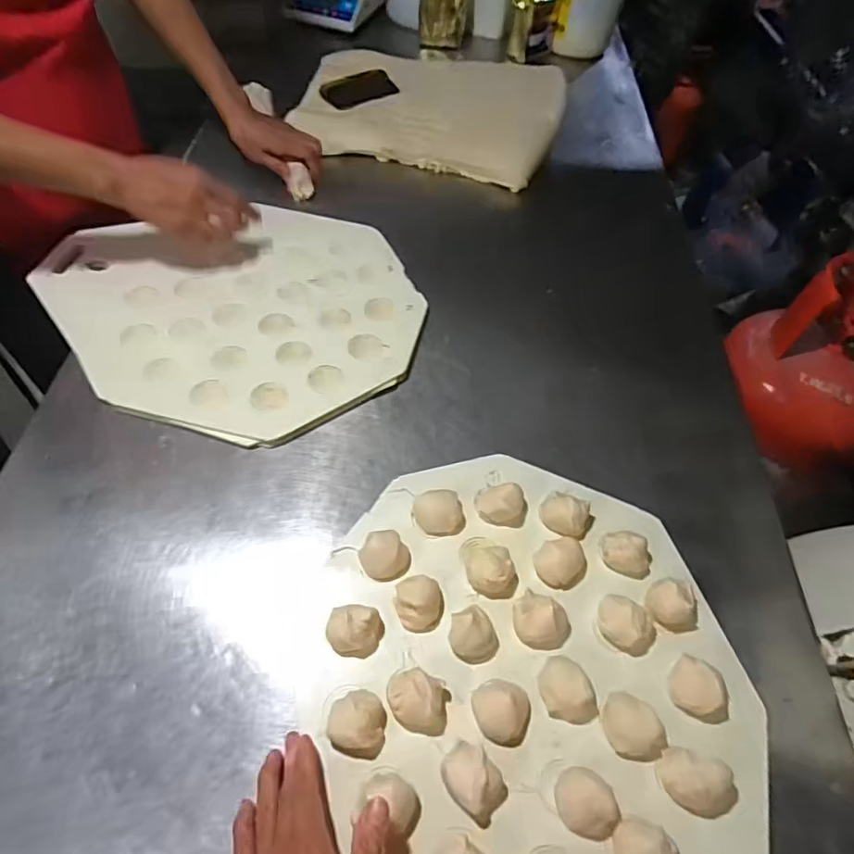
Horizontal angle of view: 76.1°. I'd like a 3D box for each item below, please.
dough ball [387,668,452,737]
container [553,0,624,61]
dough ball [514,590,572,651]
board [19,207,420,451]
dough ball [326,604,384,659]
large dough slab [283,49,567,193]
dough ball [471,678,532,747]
[{"bbox_3d":[-0.007,0.231,0.461,0.053,0.031,0.045,13,57,5],"label":"dough ball"},{"bbox_3d":[0.357,-0.929,1.225,0.148,0.134,0.142,14,55,5],"label":"container"},{"bbox_3d":[0.105,0.177,0.501,0.045,0.028,0.053,-39,67,-24],"label":"dough ball"},{"bbox_3d":[-0.242,-0.168,0.728,0.414,0.012,0.430,-30,64,-21],"label":"board"},{"bbox_3d":[-0.065,0.183,0.490,0.048,0.035,0.038,8,57,1],"label":"dough ball"},{"bbox_3d":[0.020,-0.636,1.060,0.488,0.049,0.454,10,55,2],"label":"large dough slab"},{"bbox_3d":[0.066,0.237,0.459,0.045,0.032,0.052,-32,65,-22],"label":"dough ball"}]

